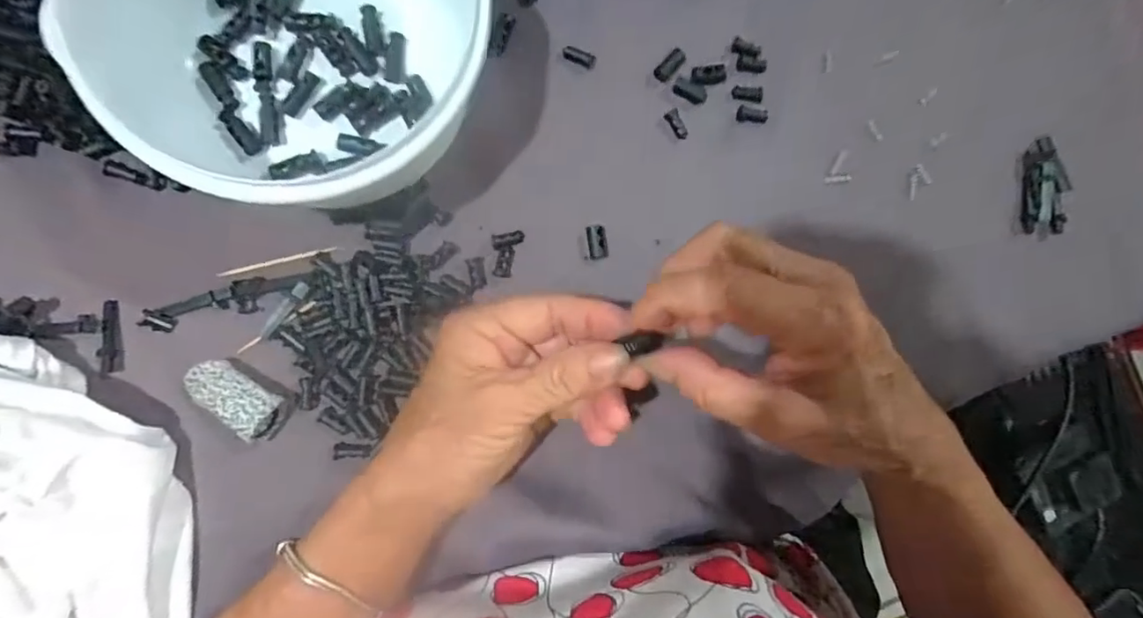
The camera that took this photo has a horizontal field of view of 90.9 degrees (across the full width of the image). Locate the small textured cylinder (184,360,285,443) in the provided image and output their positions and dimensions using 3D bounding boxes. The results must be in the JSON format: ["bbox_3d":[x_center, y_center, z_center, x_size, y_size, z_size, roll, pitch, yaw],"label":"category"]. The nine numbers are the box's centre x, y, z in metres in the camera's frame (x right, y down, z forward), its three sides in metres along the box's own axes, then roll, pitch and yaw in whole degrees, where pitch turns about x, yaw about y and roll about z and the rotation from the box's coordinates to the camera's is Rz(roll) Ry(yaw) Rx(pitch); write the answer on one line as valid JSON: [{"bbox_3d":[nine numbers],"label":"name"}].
[{"bbox_3d":[-0.166,0.042,0.277,0.044,0.016,0.025,38,85,-5],"label":"small textured cylinder"}]

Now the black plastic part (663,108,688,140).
[{"bbox_3d":[0.059,-0.103,0.313,0.008,0.004,0.017,-29,92,-6],"label":"black plastic part"}]

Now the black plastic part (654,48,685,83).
[{"bbox_3d":[0.055,-0.135,0.312,0.009,0.007,0.019,45,99,-4],"label":"black plastic part"}]

